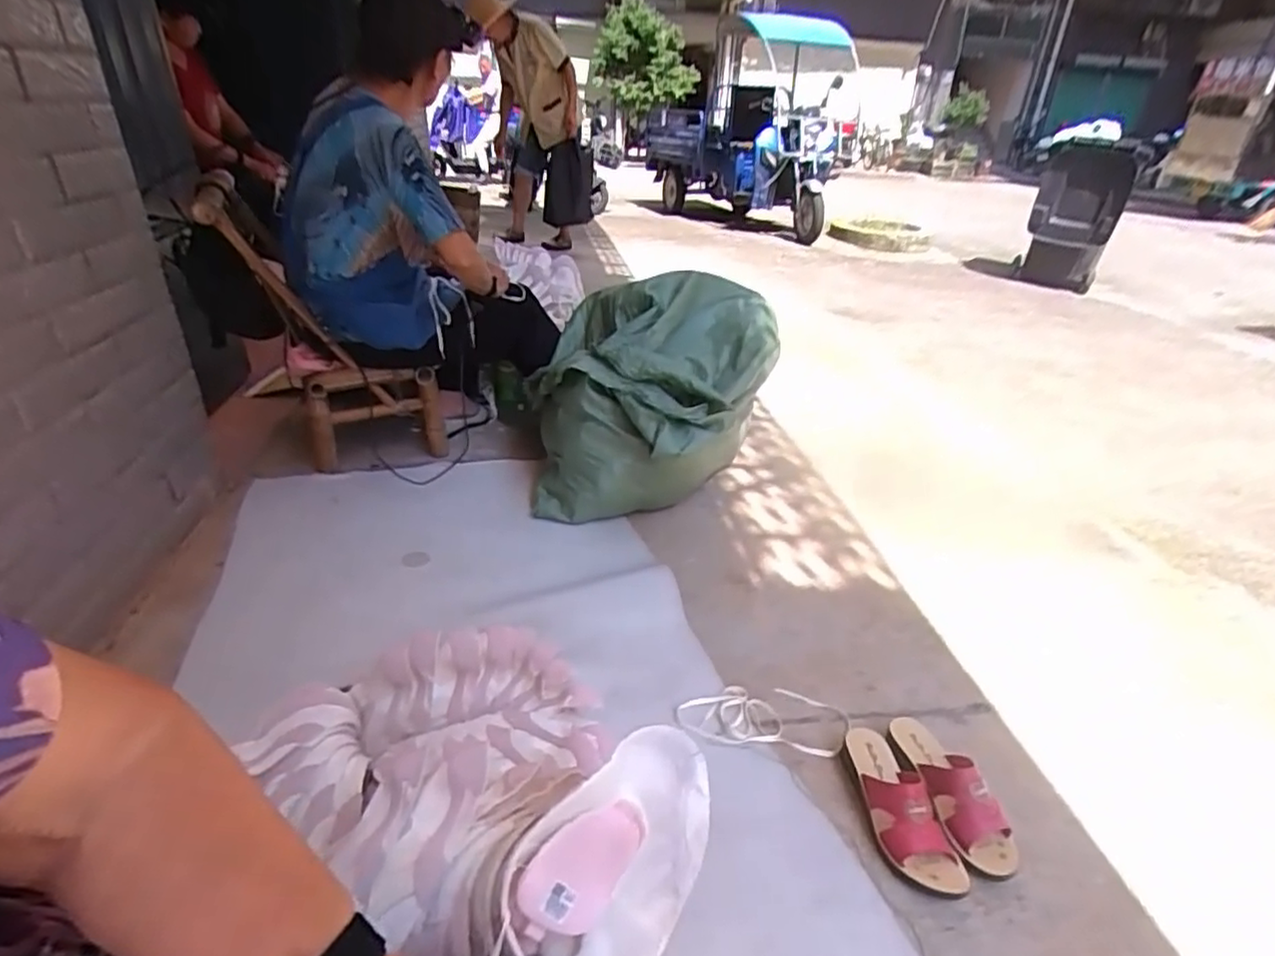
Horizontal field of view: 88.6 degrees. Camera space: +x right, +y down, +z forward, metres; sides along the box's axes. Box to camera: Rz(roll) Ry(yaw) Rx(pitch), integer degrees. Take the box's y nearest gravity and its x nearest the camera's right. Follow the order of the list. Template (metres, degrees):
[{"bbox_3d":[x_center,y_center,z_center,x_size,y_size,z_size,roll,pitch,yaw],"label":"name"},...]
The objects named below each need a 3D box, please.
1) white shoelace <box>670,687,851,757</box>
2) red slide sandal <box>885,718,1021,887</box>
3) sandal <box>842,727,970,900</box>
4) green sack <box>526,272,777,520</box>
[{"bbox_3d":[0.192,0.364,0.996,0.261,0.011,0.112,7,30,1],"label":"white shoelace"},{"bbox_3d":[0.424,0.425,0.902,0.086,0.080,0.229,-5,31,-19],"label":"red slide sandal"},{"bbox_3d":[0.348,0.422,0.871,0.087,0.094,0.228,0,30,-11],"label":"sandal"},{"bbox_3d":[0.023,-0.176,1.489,0.525,0.433,0.489,9,30,4],"label":"green sack"}]

